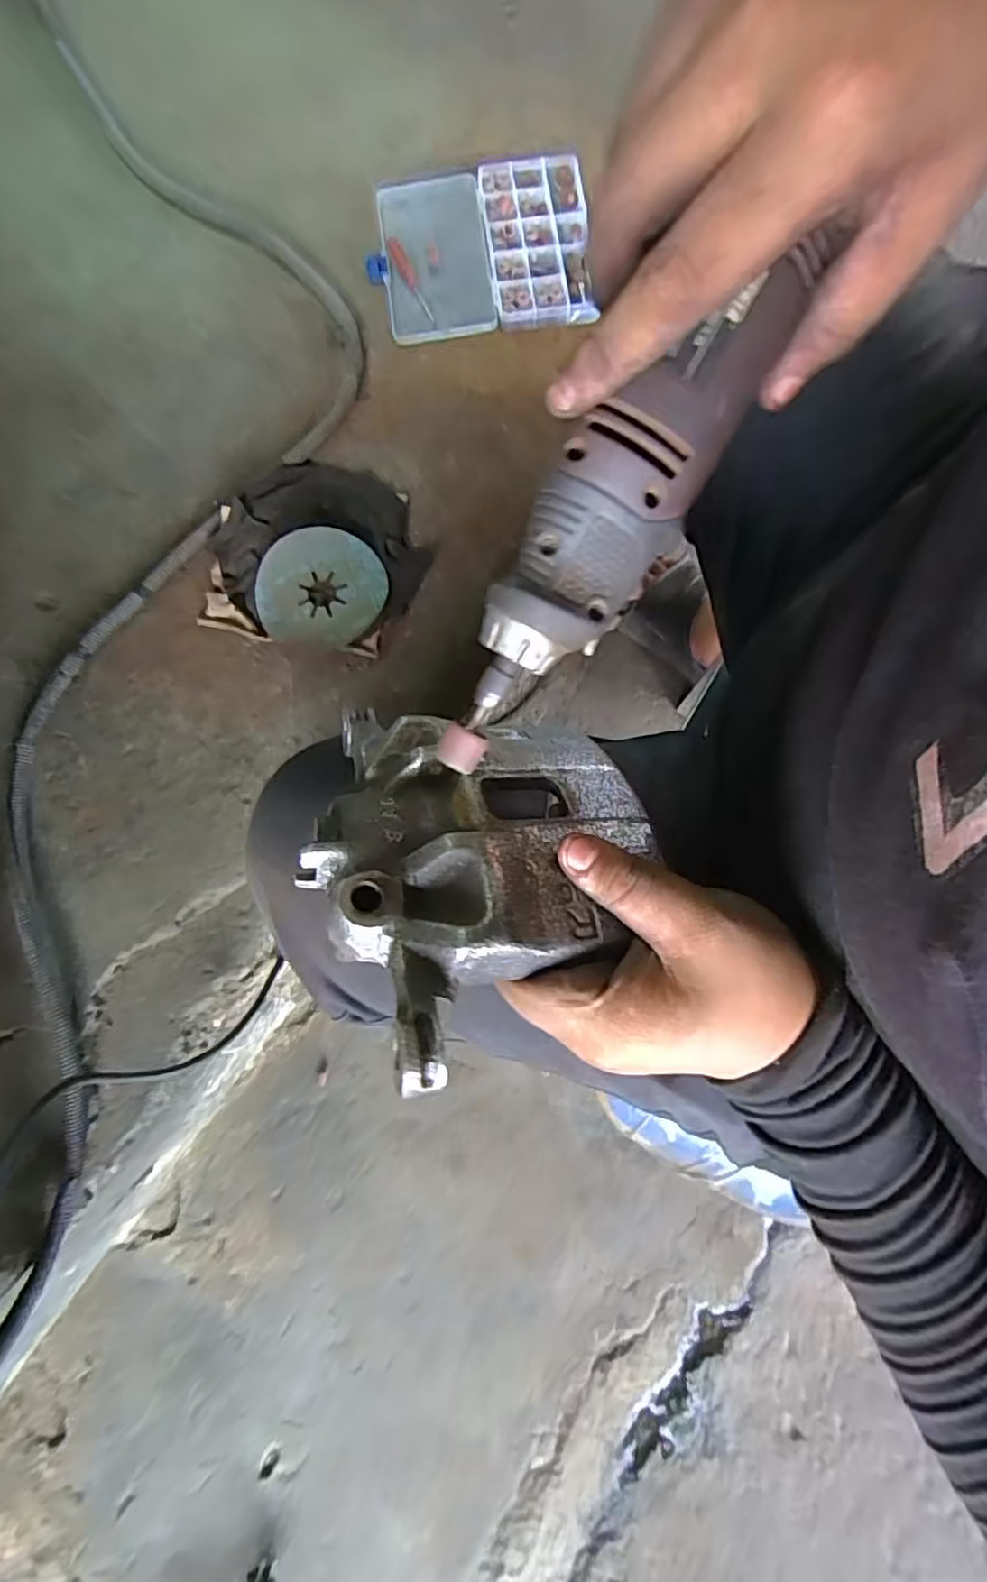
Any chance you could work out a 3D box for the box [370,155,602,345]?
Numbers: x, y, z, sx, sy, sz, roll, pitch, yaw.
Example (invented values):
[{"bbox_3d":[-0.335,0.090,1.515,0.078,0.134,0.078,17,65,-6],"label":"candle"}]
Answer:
[{"bbox_3d":[-0.011,-0.512,0.619,0.197,0.028,0.168,-6,80,-1],"label":"box"}]

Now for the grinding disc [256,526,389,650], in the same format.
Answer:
[{"bbox_3d":[-0.144,-0.170,0.551,0.104,0.012,0.098,4,90,0],"label":"grinding disc"}]

